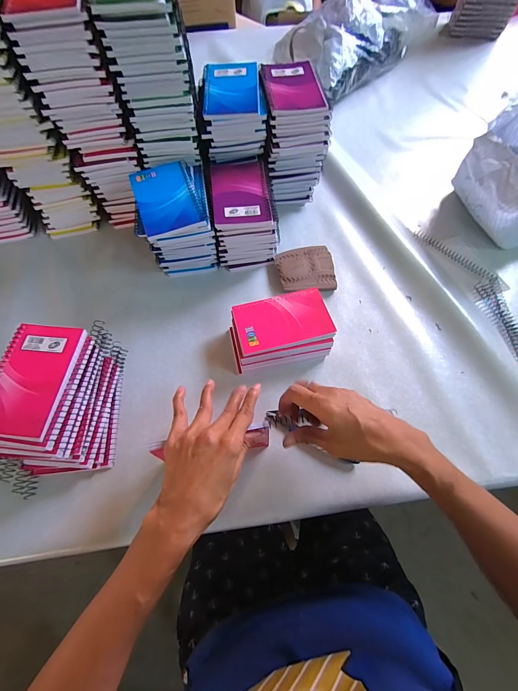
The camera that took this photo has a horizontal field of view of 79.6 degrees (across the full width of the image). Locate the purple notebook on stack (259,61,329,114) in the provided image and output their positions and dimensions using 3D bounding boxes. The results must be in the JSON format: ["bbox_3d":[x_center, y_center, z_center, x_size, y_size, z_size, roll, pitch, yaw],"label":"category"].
[{"bbox_3d":[0.052,-0.399,0.479,0.088,0.010,0.124,-6,64,-2],"label":"purple notebook on stack"}]

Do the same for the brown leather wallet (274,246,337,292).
[{"bbox_3d":[0.077,-0.127,0.518,0.091,0.023,0.088,-5,64,-1],"label":"brown leather wallet"}]

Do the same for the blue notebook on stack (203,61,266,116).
[{"bbox_3d":[-0.041,-0.388,0.469,0.087,0.010,0.126,-4,64,-1],"label":"blue notebook on stack"}]

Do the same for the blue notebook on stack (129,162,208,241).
[{"bbox_3d":[-0.130,-0.209,0.443,0.083,0.015,0.124,-18,65,-8],"label":"blue notebook on stack"}]

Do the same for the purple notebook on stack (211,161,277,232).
[{"bbox_3d":[-0.027,-0.229,0.470,0.083,0.018,0.125,-6,64,-2],"label":"purple notebook on stack"}]

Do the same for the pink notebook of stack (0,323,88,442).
[{"bbox_3d":[-0.257,0.036,0.352,0.084,0.010,0.130,7,65,4],"label":"pink notebook of stack"}]

